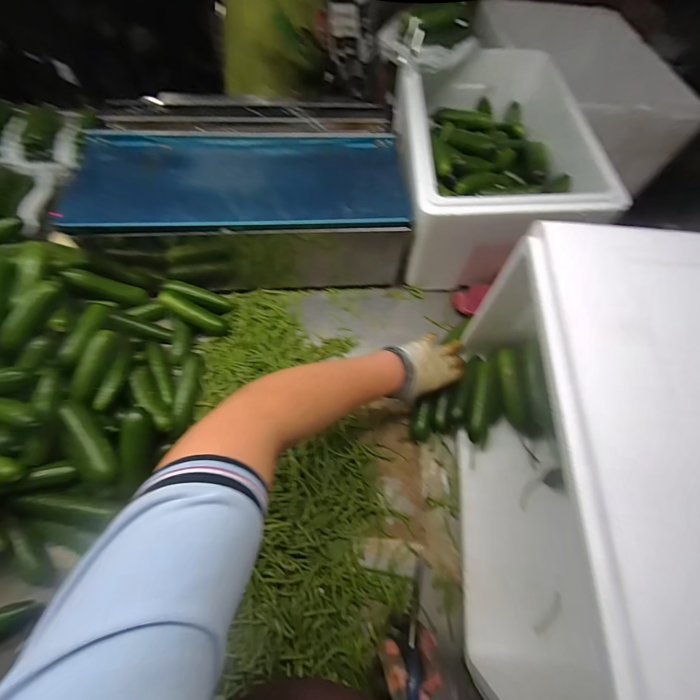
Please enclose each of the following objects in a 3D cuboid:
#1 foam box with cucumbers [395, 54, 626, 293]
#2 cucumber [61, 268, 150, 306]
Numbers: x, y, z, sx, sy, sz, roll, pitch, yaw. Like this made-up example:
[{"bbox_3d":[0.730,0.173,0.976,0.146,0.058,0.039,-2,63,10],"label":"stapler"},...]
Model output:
[{"bbox_3d":[0.231,-0.357,0.621,0.294,0.199,0.435,-2,65,-4],"label":"foam box with cucumbers"},{"bbox_3d":[-0.389,-0.096,0.519,0.027,0.113,0.029,-28,62,30],"label":"cucumber"}]

